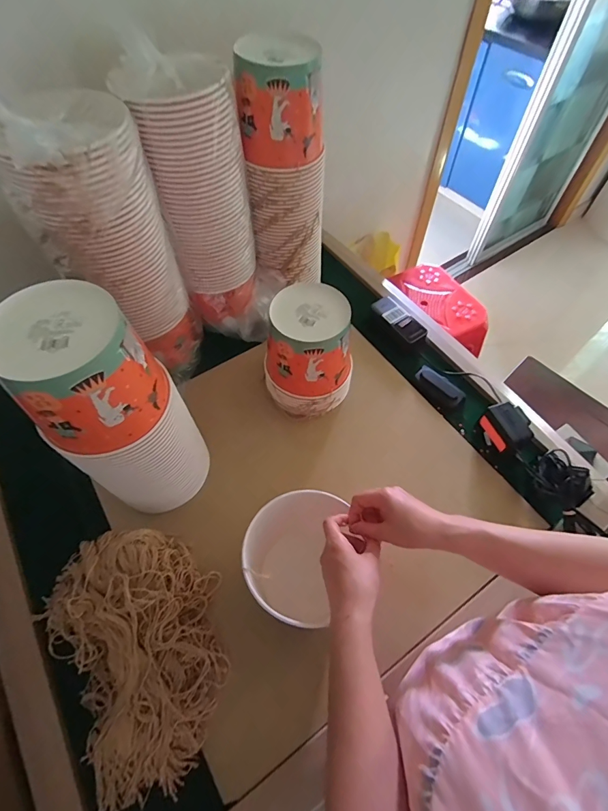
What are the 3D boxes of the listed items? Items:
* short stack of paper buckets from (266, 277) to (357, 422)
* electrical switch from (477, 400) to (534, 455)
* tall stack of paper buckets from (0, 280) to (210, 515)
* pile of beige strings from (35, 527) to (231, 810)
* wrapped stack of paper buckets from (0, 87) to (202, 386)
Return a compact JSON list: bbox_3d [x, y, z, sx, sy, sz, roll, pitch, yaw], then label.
[{"bbox_3d":[0.008,-0.092,0.684,0.146,0.187,0.139,-3,58,-2],"label":"short stack of paper buckets"},{"bbox_3d":[0.356,0.042,0.686,0.056,0.062,0.080,-20,60,-12],"label":"electrical switch"},{"bbox_3d":[-0.238,0.014,0.505,0.137,0.316,0.134,11,58,6],"label":"tall stack of paper buckets"},{"bbox_3d":[-0.221,0.313,0.523,0.221,0.074,0.321,-32,64,-19],"label":"pile of beige strings"},{"bbox_3d":[-0.277,-0.218,0.599,0.168,0.415,0.146,-39,66,-22],"label":"wrapped stack of paper buckets"}]

